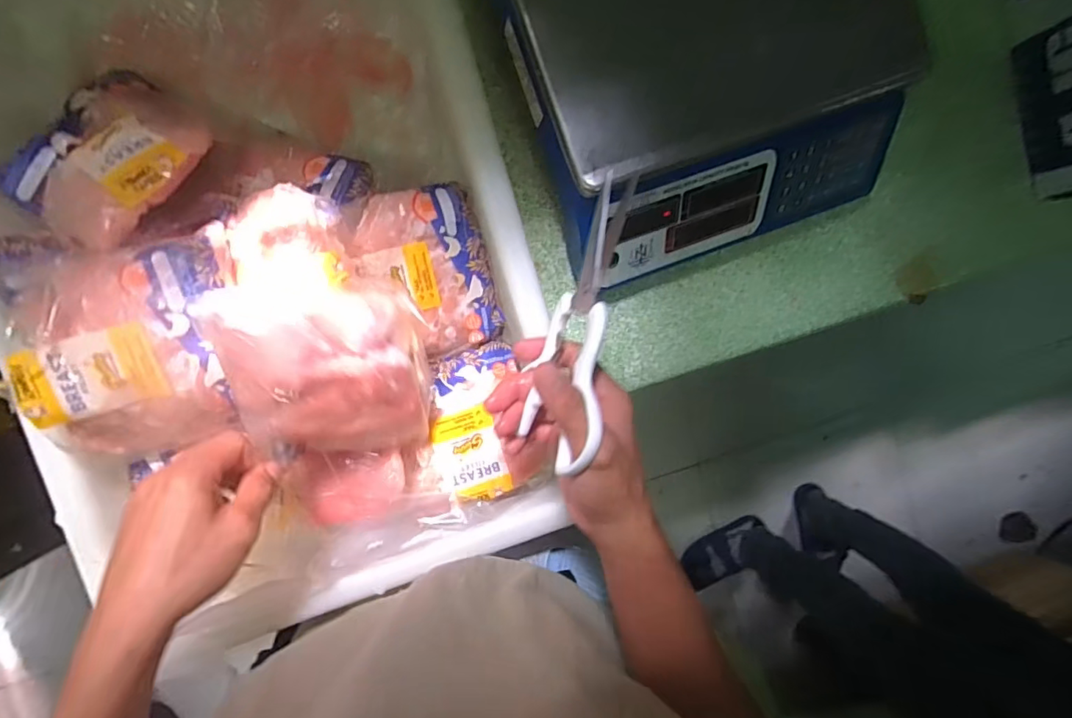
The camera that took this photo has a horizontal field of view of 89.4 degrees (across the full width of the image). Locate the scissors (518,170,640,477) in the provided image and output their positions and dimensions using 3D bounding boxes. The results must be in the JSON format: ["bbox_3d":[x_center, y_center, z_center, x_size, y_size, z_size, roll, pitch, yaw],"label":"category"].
[{"bbox_3d":[0.028,-0.026,0.366,0.030,0.082,0.191,12,87,-9],"label":"scissors"}]

